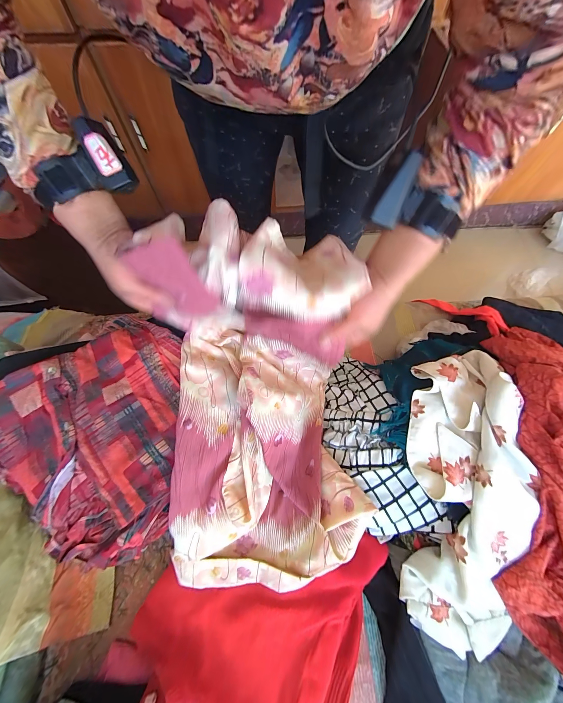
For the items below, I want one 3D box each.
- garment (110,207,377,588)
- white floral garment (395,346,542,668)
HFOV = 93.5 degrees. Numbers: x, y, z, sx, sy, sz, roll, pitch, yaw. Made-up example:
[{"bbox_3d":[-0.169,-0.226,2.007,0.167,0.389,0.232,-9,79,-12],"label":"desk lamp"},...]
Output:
[{"bbox_3d":[-0.027,0.069,0.343,0.240,0.238,0.416,-4,67,-2],"label":"garment"},{"bbox_3d":[0.234,0.175,0.352,0.141,0.083,0.378,9,80,4],"label":"white floral garment"}]

